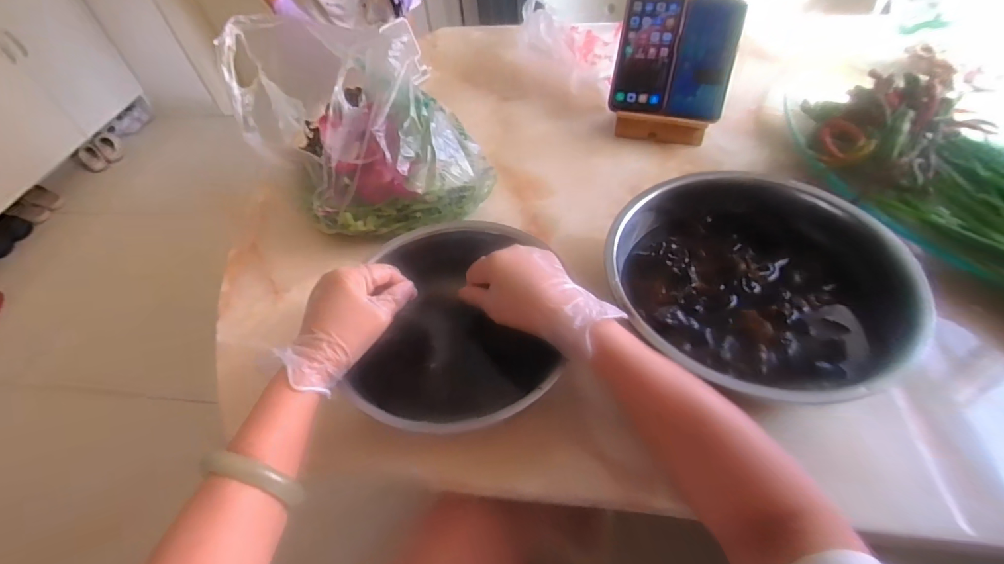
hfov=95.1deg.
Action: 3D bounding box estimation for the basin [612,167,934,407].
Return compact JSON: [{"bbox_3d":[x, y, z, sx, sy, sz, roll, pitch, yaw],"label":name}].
[{"bbox_3d":[0.230,0.004,0.436,0.250,0.083,0.240,-3,50,4],"label":"basin"}]

